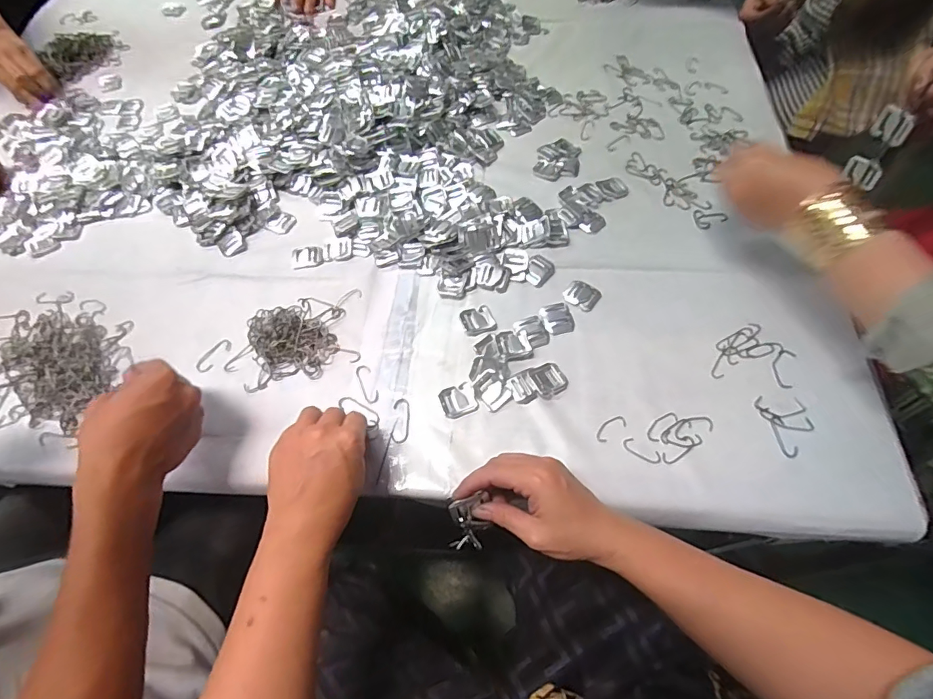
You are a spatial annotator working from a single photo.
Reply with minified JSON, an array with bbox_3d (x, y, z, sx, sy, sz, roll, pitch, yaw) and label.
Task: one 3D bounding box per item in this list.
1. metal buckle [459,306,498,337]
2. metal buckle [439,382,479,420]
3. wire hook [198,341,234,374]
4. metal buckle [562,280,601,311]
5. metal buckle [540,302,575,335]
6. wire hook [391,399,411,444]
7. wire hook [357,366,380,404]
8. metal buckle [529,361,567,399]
[{"bbox_3d":[0.012,-0.031,0.496,0.035,0.010,0.032,-17,61,-5],"label":"metal buckle"},{"bbox_3d":[-0.008,0.049,0.458,0.032,0.004,0.030,-19,62,-6],"label":"metal buckle"},{"bbox_3d":[-0.268,0.007,0.501,0.018,0.004,0.041,28,67,18],"label":"wire hook"},{"bbox_3d":[0.125,-0.059,0.510,0.035,0.004,0.031,36,69,21],"label":"metal buckle"},{"bbox_3d":[0.095,-0.034,0.497,0.031,0.004,0.039,-13,61,-3],"label":"metal buckle"},{"bbox_3d":[-0.062,0.067,0.452,0.016,0.004,0.043,-1,61,4],"label":"wire hook"},{"bbox_3d":[-0.099,0.035,0.473,0.014,0.004,0.044,-24,62,-9],"label":"wire hook"},{"bbox_3d":[0.080,0.029,0.460,0.033,0.007,0.031,-27,63,-11],"label":"metal buckle"}]

